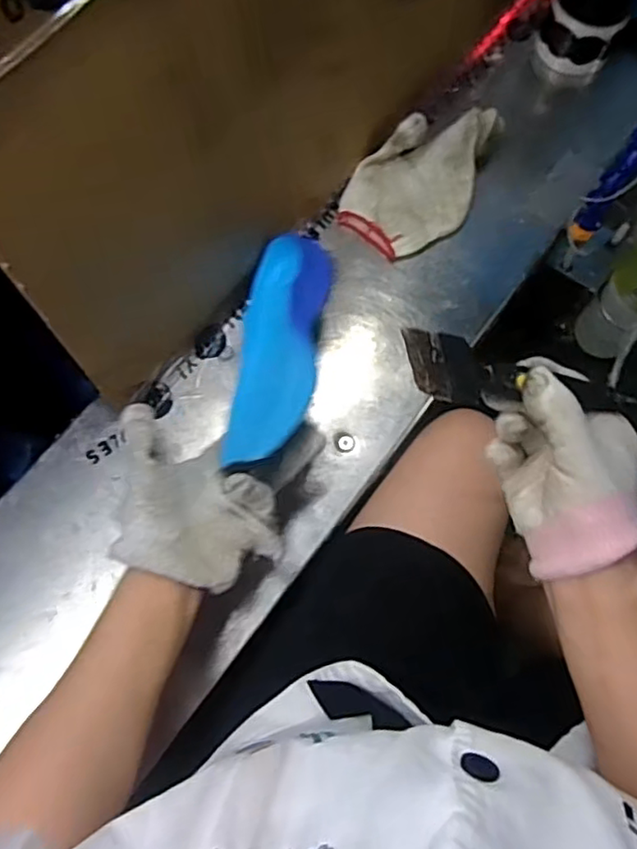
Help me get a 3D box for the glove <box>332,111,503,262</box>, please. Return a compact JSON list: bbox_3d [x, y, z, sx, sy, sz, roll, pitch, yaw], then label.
[{"bbox_3d":[0.098,-0.244,0.617,0.113,0.063,0.166,28,73,7],"label":"glove"}]

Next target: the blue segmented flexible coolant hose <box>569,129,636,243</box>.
[{"bbox_3d":[0.274,-0.227,0.574,0.023,0.149,0.018,37,50,10],"label":"blue segmented flexible coolant hose"}]

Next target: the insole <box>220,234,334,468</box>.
[{"bbox_3d":[-0.032,-0.055,0.510,0.069,0.051,0.222,6,59,0],"label":"insole"}]

